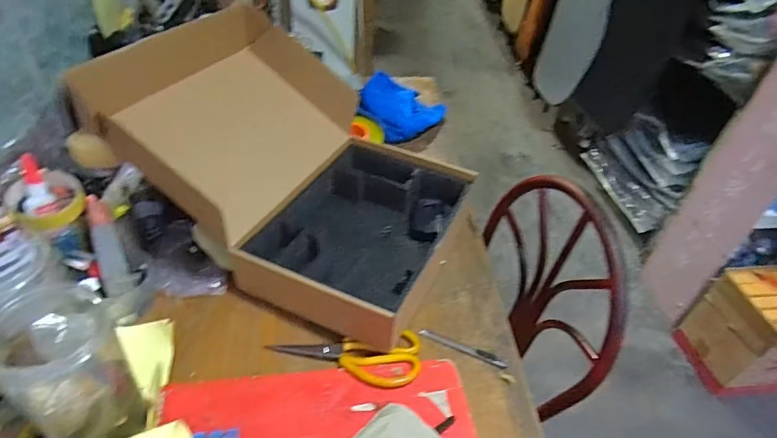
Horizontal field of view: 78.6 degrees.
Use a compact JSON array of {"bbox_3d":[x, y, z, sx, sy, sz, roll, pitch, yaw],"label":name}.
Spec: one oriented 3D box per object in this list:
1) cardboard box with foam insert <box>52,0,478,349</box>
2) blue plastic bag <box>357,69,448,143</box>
[{"bbox_3d":[-0.135,-0.085,0.753,0.480,0.240,0.361,21,44,16],"label":"cardboard box with foam insert"},{"bbox_3d":[0.033,-0.266,1.111,0.199,0.040,0.276,10,42,5],"label":"blue plastic bag"}]

